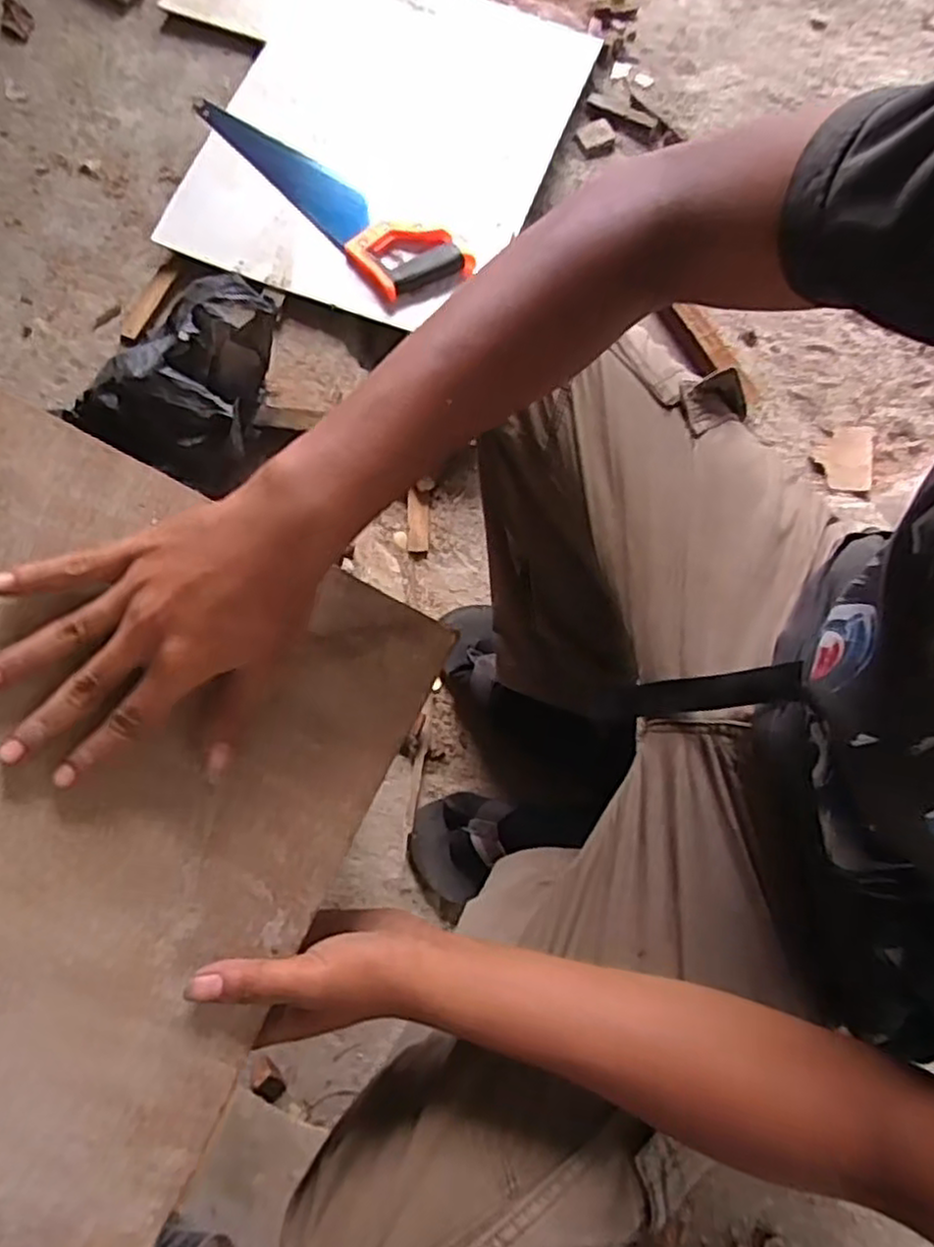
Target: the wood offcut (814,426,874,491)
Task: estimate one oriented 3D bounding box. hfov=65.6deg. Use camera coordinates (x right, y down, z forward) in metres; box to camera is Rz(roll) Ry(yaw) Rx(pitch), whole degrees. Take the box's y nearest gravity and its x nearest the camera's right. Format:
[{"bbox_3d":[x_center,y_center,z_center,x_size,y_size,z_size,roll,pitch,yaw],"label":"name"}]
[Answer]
[{"bbox_3d":[0.483,-0.214,0.922,0.070,0.010,0.095,13,79,1],"label":"wood offcut"}]

